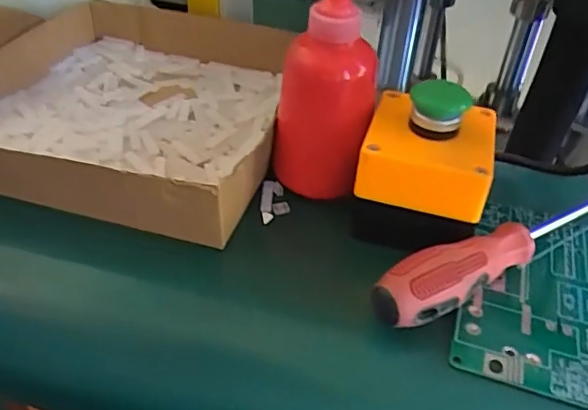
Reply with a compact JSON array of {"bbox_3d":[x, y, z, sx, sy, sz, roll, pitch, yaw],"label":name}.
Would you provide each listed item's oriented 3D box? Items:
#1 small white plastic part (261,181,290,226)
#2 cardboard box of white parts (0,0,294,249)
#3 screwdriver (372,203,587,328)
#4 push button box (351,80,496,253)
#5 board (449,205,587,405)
[{"bbox_3d":[-0.012,-0.004,0.369,0.017,0.012,0.036,3,41,-1],"label":"small white plastic part"},{"bbox_3d":[-0.122,-0.084,0.425,0.229,0.048,0.271,10,41,7],"label":"cardboard box of white parts"},{"bbox_3d":[0.125,0.020,0.321,0.189,0.027,0.027,-21,47,-26],"label":"screwdriver"},{"bbox_3d":[0.076,-0.022,0.331,0.073,0.082,0.069,16,42,14],"label":"push button box"},{"bbox_3d":[0.158,0.052,0.320,0.119,0.010,0.143,14,42,12],"label":"board"}]

